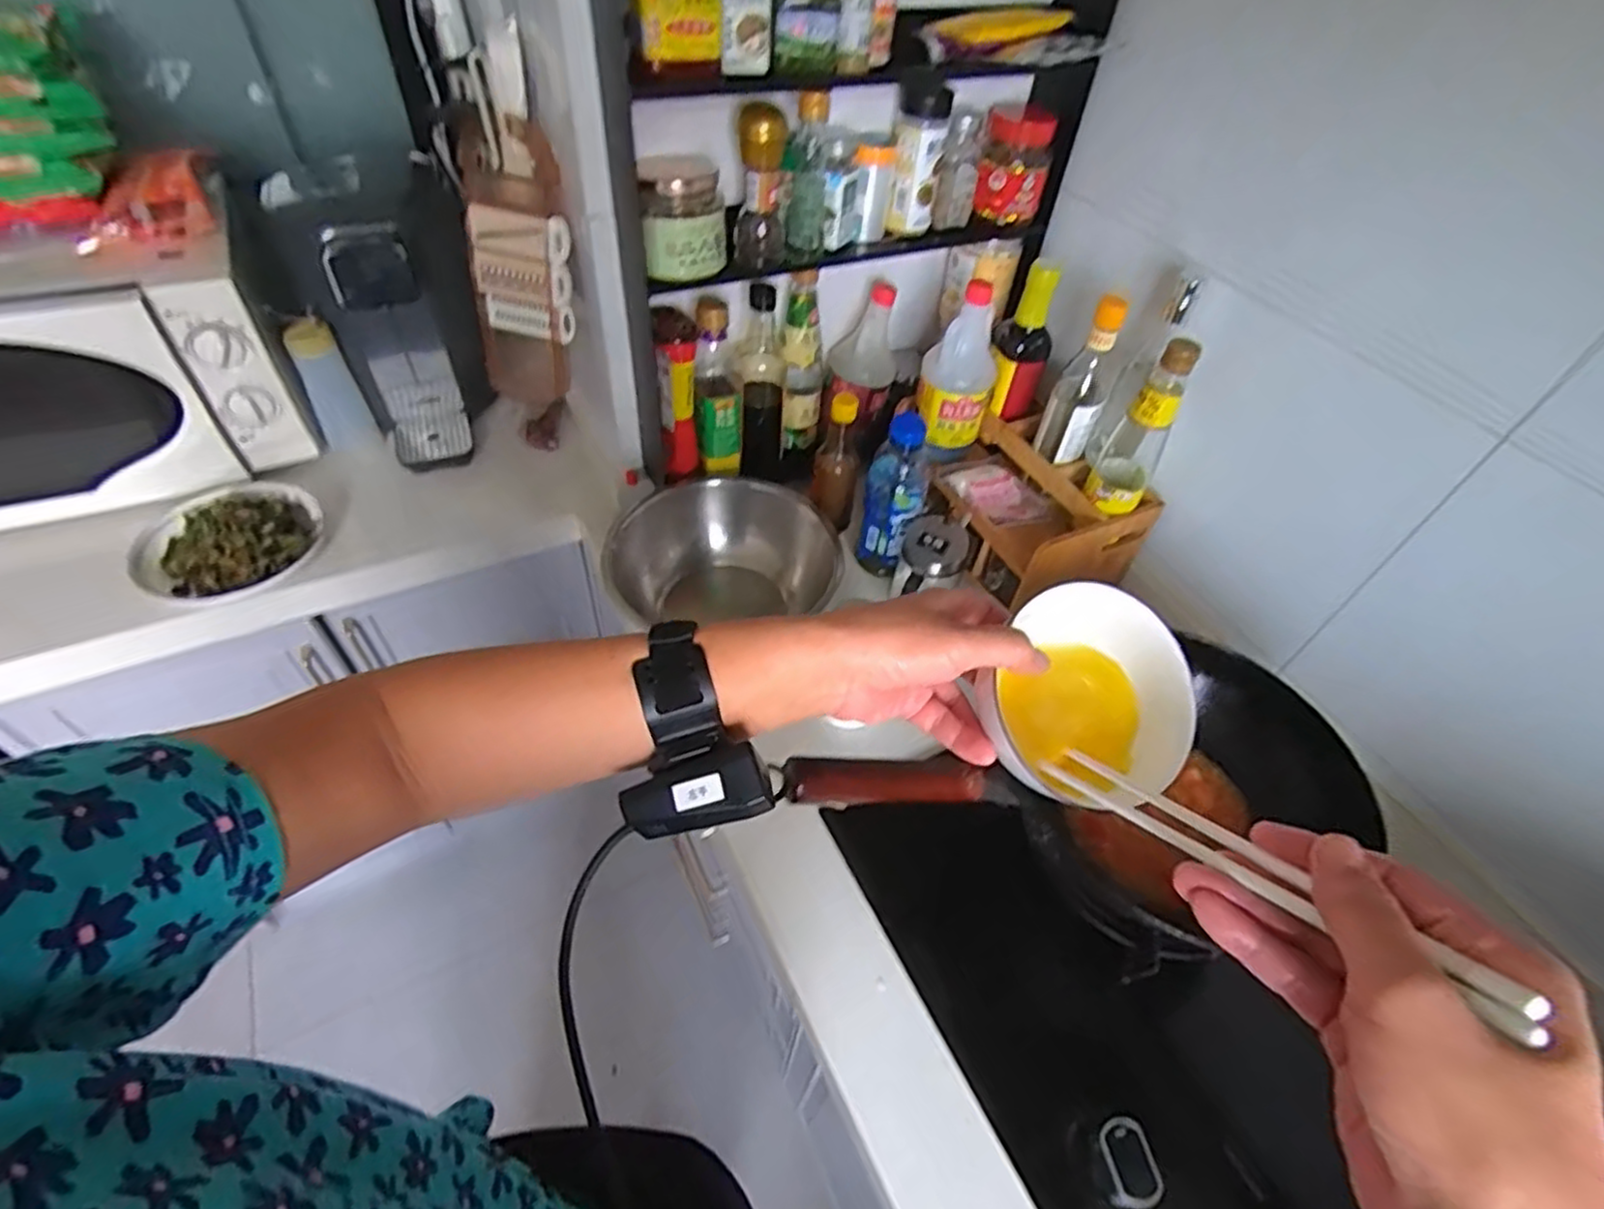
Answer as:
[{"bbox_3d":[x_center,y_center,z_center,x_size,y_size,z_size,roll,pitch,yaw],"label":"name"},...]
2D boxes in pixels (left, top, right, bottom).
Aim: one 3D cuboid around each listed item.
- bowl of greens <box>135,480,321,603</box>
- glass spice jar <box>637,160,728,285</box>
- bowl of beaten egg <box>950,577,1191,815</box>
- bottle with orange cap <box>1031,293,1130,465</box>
[{"bbox_3d":[-0.658,-0.073,0.842,0.175,0.057,0.181,3,51,-4],"label":"bowl of greens"},{"bbox_3d":[-0.112,-0.366,0.686,0.079,0.089,0.067,-1,51,-7],"label":"glass spice jar"},{"bbox_3d":[0.160,0.053,0.413,0.120,0.060,0.120,0,88,-3],"label":"bowl of beaten egg"},{"bbox_3d":[0.314,-0.246,0.809,0.060,0.176,0.055,26,53,15],"label":"bottle with orange cap"}]

